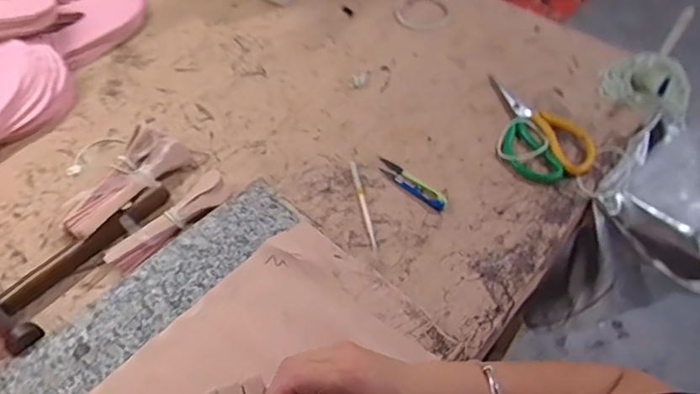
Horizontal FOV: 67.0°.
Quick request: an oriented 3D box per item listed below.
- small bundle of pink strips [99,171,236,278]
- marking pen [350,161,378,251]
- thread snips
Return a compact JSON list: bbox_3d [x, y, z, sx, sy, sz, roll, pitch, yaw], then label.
[{"bbox_3d":[-0.201,0.029,0.599,0.035,0.026,0.152,34,63,24],"label":"small bundle of pink strips"},{"bbox_3d":[0.016,0.006,0.620,0.008,0.004,0.128,-11,54,-5],"label":"marking pen"},{"bbox_3d":[0.074,-0.018,0.633,0.103,0.009,0.022,38,64,26],"label":"thread snips"}]

